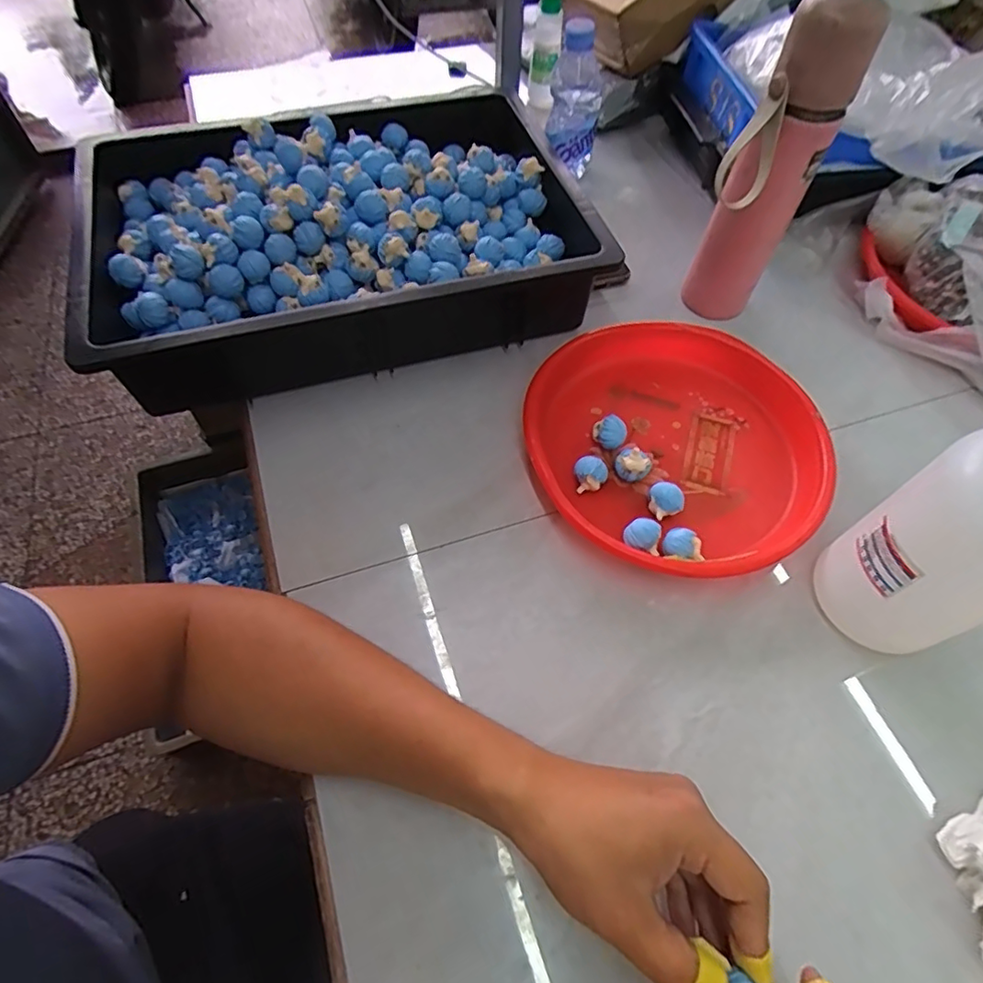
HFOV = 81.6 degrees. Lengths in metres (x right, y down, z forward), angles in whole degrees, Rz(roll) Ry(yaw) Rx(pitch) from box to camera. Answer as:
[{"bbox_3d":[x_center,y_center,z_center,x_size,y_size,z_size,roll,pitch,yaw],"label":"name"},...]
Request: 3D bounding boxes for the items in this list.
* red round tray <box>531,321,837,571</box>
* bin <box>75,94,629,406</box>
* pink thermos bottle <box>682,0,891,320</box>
[{"bbox_3d":[0.156,-0.043,0.494,0.243,0.038,0.249,1,58,-1],"label":"red round tray"},{"bbox_3d":[-0.145,-0.246,0.566,0.448,0.116,0.313,-17,60,-12],"label":"bin"},{"bbox_3d":[0.230,-0.255,0.496,0.064,0.263,0.059,39,65,20],"label":"pink thermos bottle"}]

